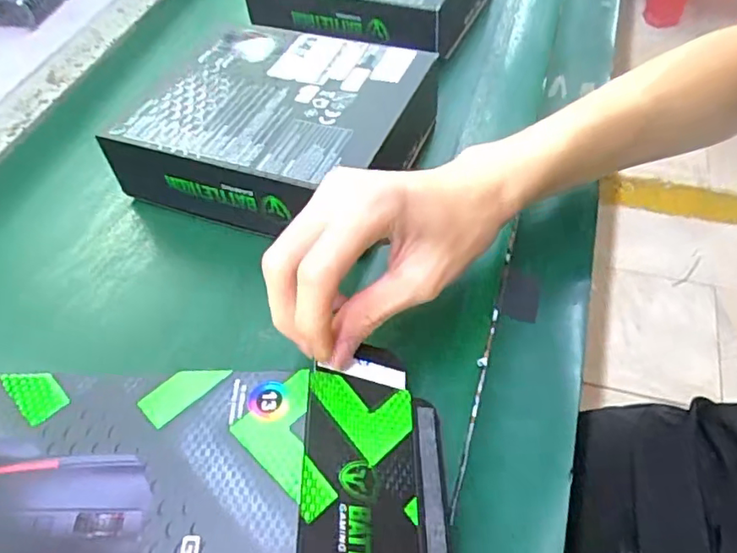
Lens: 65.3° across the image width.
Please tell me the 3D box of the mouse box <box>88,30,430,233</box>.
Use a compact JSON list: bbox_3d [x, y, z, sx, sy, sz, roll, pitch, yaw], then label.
[{"bbox_3d":[-0.061,-0.106,0.406,0.181,0.054,0.152,14,54,16],"label":"mouse box"}]

